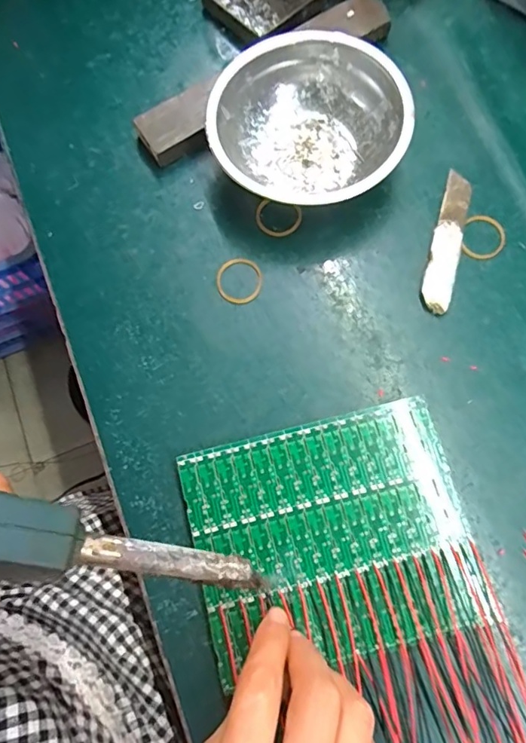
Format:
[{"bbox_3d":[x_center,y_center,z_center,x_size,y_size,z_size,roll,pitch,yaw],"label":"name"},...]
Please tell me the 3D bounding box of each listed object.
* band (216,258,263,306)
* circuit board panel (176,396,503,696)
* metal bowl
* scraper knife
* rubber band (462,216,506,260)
[{"bbox_3d":[-0.016,-0.060,0.328,0.031,0.004,0.032,-1,76,4],"label":"band"},{"bbox_3d":[0.039,0.091,0.277,0.150,0.008,0.124,-14,77,-3],"label":"circuit board panel"},{"bbox_3d":[0.030,-0.163,0.331,0.123,0.042,0.120,-1,76,4],"label":"metal bowl"},{"bbox_3d":[0.122,-0.087,0.327,0.018,0.005,0.102,15,77,8],"label":"scraper knife"},{"bbox_3d":[0.146,-0.089,0.328,0.028,0.004,0.033,10,76,6],"label":"rubber band"}]

